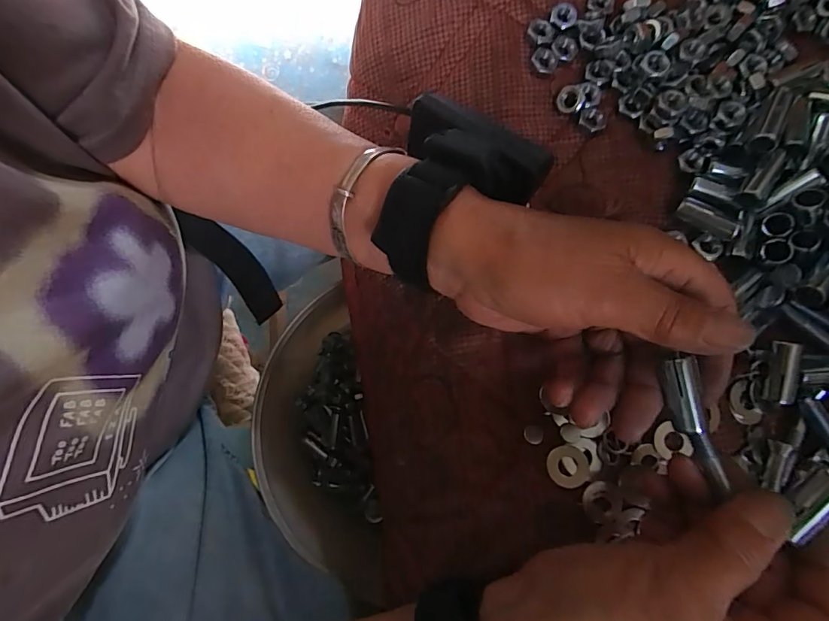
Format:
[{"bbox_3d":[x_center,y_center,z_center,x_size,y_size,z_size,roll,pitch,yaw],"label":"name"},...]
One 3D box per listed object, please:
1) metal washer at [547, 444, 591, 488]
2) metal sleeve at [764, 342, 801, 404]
[{"bbox_3d":[0.082,0.084,0.239,0.022,0.004,0.021,6,78,4],"label":"metal washer"},{"bbox_3d":[0.199,0.033,0.241,0.011,0.013,0.033,4,97,0],"label":"metal sleeve"}]

